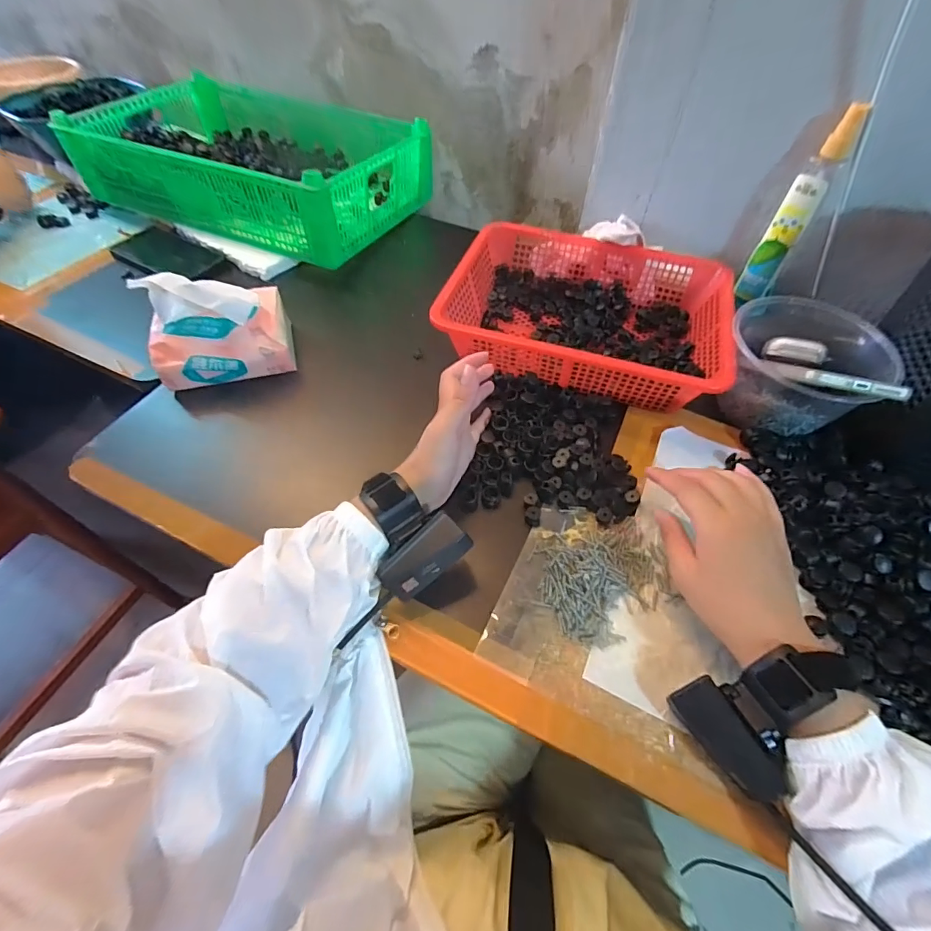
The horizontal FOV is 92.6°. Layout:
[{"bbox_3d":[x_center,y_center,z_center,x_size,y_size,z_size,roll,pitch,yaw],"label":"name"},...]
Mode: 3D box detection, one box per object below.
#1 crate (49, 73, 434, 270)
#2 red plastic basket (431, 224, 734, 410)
[{"bbox_3d":[-0.330,-0.473,0.700,0.485,0.110,0.293,20,56,12],"label":"crate"},{"bbox_3d":[0.136,-0.176,0.515,0.295,0.072,0.219,16,56,10],"label":"red plastic basket"}]

